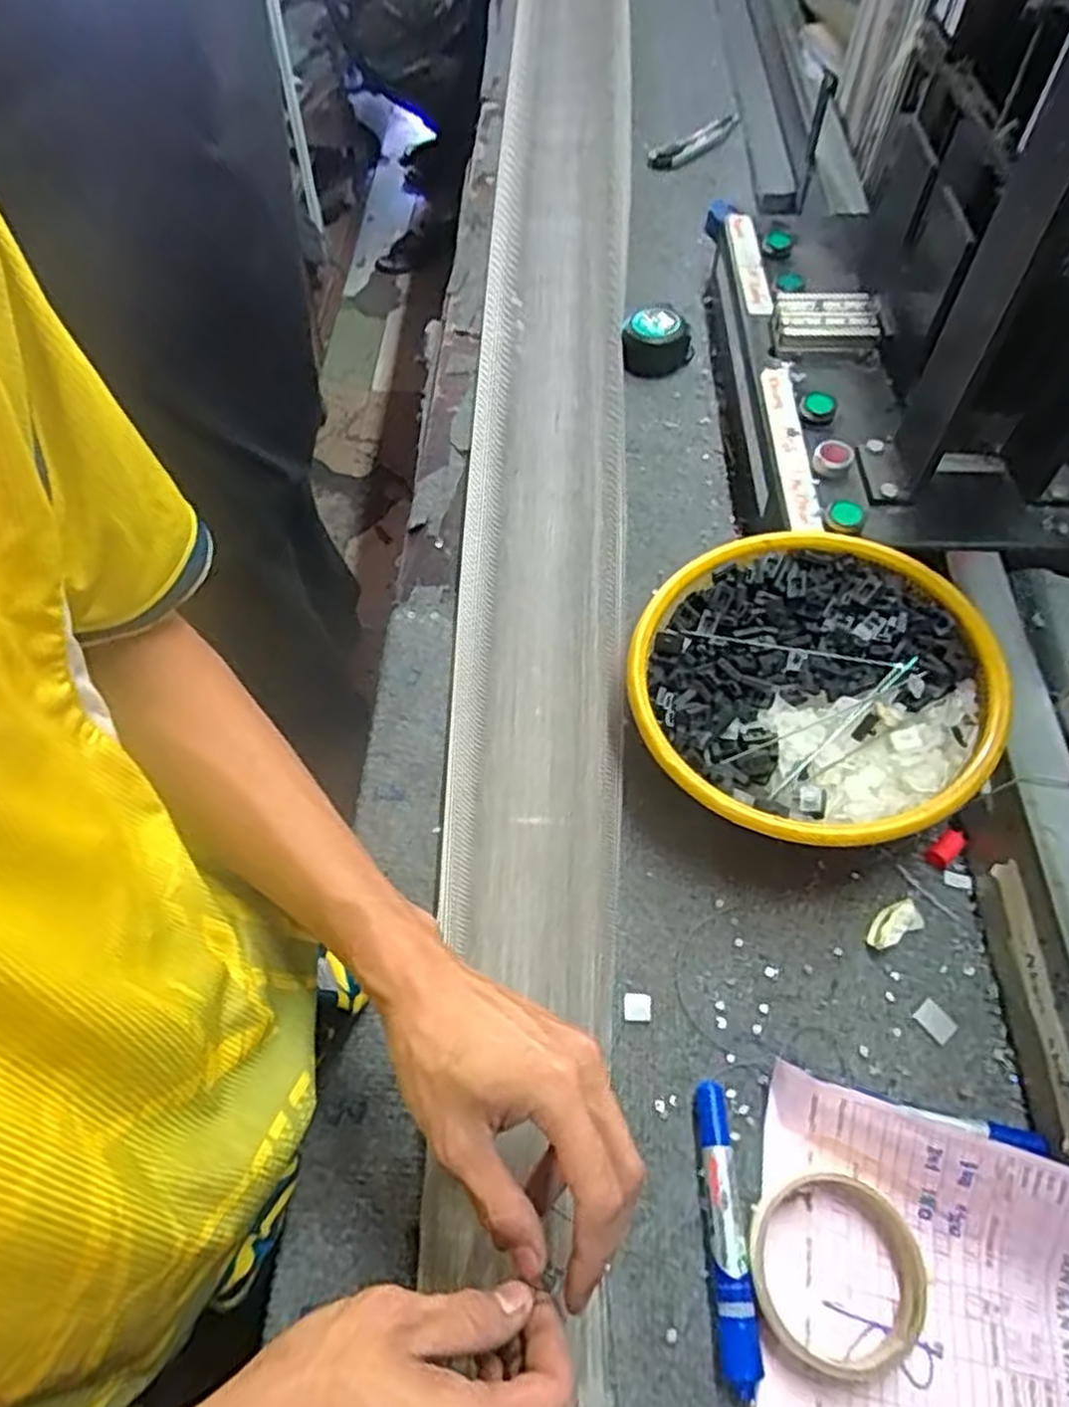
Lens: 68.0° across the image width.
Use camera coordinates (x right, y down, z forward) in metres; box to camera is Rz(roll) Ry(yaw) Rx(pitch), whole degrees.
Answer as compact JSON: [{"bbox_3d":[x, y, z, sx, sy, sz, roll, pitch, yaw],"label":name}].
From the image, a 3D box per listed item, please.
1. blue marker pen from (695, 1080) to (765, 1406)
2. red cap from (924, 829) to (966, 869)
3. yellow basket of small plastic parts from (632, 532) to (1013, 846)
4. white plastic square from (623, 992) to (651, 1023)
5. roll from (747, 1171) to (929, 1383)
[{"bbox_3d":[0.101,0.279,0.421,0.019,0.019,0.137,0,58,0],"label":"blue marker pen"},{"bbox_3d":[0.277,0.098,0.533,0.027,0.015,0.015,-34,64,-19],"label":"red cap"},{"bbox_3d":[0.183,-0.003,0.548,0.226,0.089,0.225,28,62,15],"label":"yellow basket of small plastic parts"},{"bbox_3d":[0.064,0.187,0.489,0.017,0.004,0.016,3,58,2],"label":"white plastic square"},{"bbox_3d":[0.154,0.291,0.407,0.084,0.020,0.085,0,58,0],"label":"roll"}]

